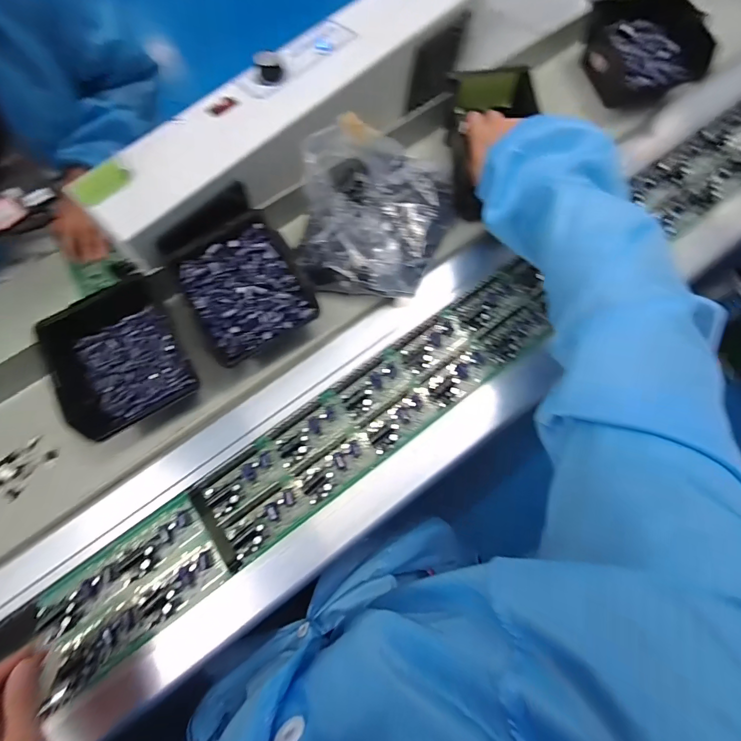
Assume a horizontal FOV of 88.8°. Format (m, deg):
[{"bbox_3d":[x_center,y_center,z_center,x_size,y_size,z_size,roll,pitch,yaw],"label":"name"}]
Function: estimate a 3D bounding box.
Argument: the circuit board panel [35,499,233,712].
[{"bbox_3d":[-0.233,0.211,0.362,0.168,0.022,0.094,-35,76,-8],"label":"circuit board panel"}]

